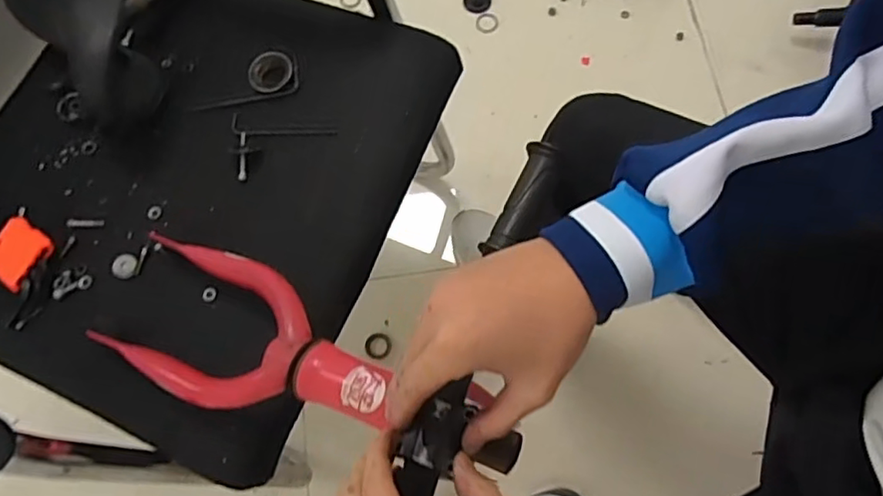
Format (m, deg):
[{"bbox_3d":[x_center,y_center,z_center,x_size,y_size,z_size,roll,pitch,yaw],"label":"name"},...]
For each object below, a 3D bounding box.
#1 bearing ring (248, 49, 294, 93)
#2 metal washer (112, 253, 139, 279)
[{"bbox_3d":[-0.178,-0.183,0.614,0.048,0.008,0.046,-1,72,3],"label":"bearing ring"},{"bbox_3d":[-0.299,0.017,0.565,0.021,0.006,0.023,0,73,2],"label":"metal washer"}]

